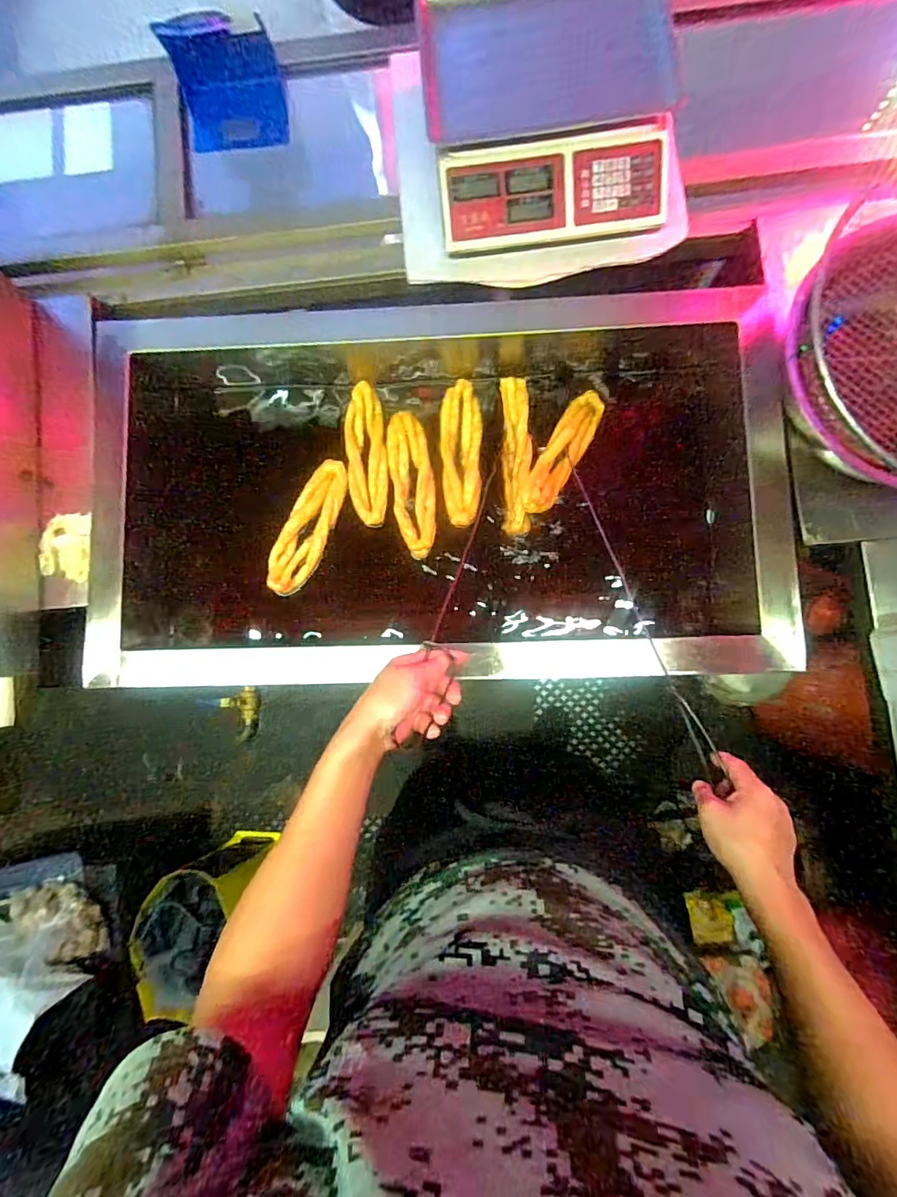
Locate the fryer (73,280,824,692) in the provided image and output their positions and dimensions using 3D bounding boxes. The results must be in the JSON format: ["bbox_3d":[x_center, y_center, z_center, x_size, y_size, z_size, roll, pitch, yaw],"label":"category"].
[{"bbox_3d":[-0.028,-0.191,0.820,0.979,0.229,0.616,-5,85,2],"label":"fryer"}]

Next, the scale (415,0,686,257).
[{"bbox_3d":[0.138,-0.688,0.716,0.357,0.122,0.286,1,85,3],"label":"scale"}]

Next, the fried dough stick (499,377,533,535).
[{"bbox_3d":[0.110,-0.229,0.808,0.047,0.039,0.243,0,85,2],"label":"fried dough stick"}]

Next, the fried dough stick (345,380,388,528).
[{"bbox_3d":[-0.136,-0.234,0.823,0.066,0.037,0.225,-2,85,2],"label":"fried dough stick"}]

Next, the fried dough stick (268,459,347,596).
[{"bbox_3d":[-0.231,-0.118,0.827,0.073,0.028,0.232,22,86,4],"label":"fried dough stick"}]

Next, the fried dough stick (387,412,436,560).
[{"bbox_3d":[-0.059,-0.185,0.823,0.067,0.030,0.231,-7,85,2],"label":"fried dough stick"}]

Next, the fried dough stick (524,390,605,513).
[{"bbox_3d":[0.186,-0.238,0.804,0.056,0.029,0.224,29,87,5],"label":"fried dough stick"}]

